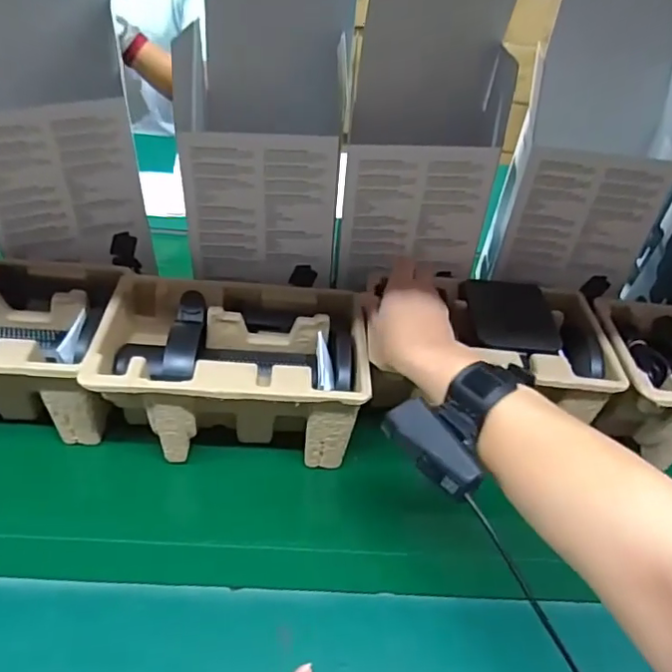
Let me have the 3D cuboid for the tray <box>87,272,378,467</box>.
[{"bbox_3d":[-0.090,0.033,0.516,0.223,0.101,0.142,2,41,-5],"label":"tray"}]

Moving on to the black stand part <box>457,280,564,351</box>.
[{"bbox_3d":[0.169,-0.023,0.540,0.081,0.011,0.112,2,41,-6],"label":"black stand part"}]

